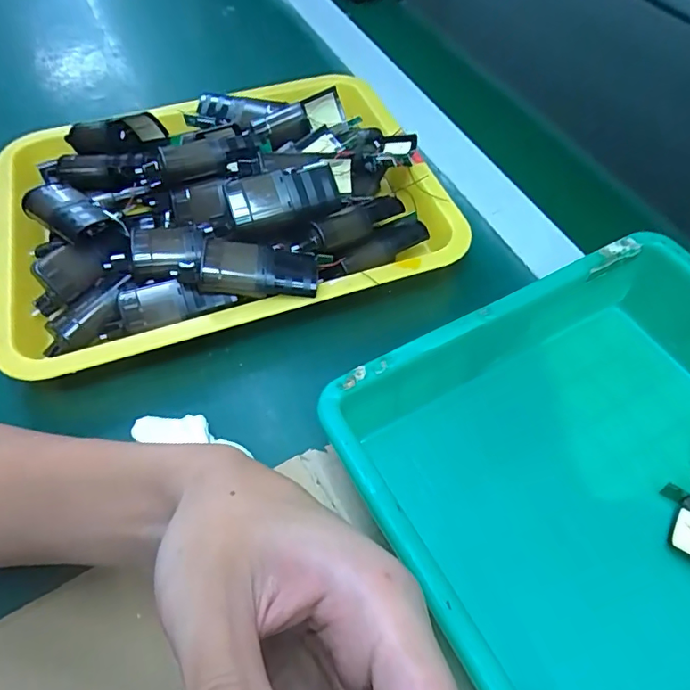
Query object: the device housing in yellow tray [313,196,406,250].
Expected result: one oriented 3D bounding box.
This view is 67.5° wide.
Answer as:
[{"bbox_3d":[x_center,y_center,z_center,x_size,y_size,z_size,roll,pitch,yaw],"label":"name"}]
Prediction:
[{"bbox_3d":[0.009,-0.088,0.375,0.071,0.025,0.022,-31,61,-19],"label":"device housing in yellow tray"}]

